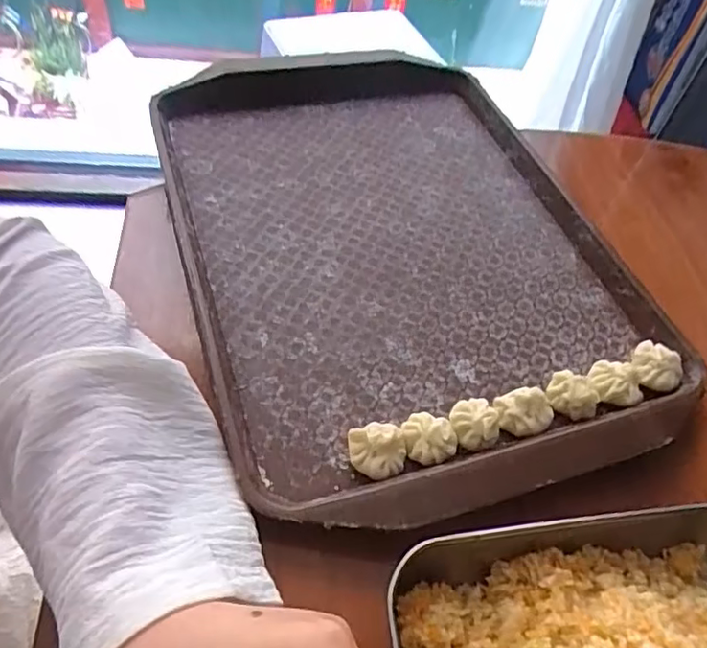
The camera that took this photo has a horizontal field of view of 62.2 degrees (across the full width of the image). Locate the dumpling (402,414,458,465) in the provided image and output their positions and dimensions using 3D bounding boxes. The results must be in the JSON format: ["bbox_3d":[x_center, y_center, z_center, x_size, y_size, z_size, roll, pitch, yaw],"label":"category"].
[{"bbox_3d":[0.042,0.064,0.328,0.030,0.014,0.026,19,53,7],"label":"dumpling"}]

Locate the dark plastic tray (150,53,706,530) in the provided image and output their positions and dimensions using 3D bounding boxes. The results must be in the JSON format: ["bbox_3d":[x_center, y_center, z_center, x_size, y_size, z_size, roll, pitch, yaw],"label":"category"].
[{"bbox_3d":[0.032,-0.074,0.425,0.305,0.033,0.420,-12,55,-17],"label":"dark plastic tray"}]

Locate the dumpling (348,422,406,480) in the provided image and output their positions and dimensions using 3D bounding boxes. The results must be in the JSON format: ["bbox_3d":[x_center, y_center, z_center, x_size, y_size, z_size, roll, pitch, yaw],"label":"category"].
[{"bbox_3d":[0.013,0.069,0.318,0.031,0.016,0.027,7,52,-3],"label":"dumpling"}]

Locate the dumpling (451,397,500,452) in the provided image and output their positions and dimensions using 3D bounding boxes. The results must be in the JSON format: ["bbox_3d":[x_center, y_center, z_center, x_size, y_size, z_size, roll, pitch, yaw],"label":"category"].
[{"bbox_3d":[0.069,0.057,0.336,0.026,0.016,0.028,2,53,-6],"label":"dumpling"}]

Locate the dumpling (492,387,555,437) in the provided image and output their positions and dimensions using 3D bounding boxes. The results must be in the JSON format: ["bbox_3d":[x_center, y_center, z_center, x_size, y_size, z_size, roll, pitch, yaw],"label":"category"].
[{"bbox_3d":[0.101,0.052,0.346,0.033,0.016,0.024,-4,53,-11],"label":"dumpling"}]

